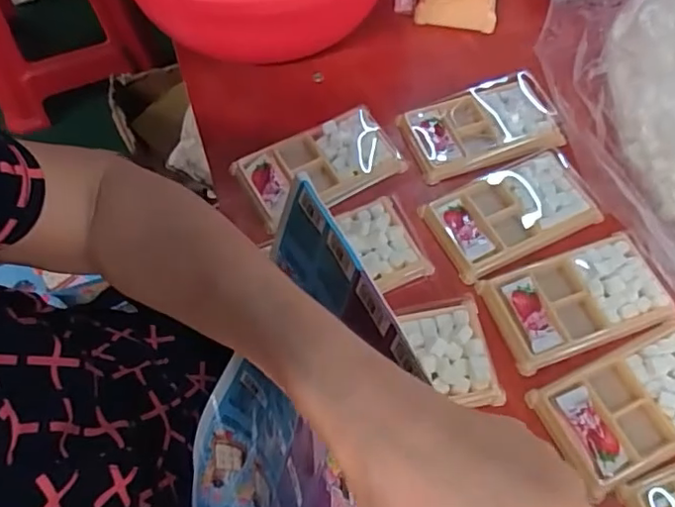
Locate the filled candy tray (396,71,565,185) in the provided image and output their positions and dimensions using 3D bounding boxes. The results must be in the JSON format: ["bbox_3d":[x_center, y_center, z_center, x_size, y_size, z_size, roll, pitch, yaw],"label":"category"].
[{"bbox_3d":[0.129,-0.117,0.524,0.131,0.024,0.078,-17,63,-9],"label":"filled candy tray"}]

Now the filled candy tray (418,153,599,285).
[{"bbox_3d":[0.146,-0.034,0.484,0.133,0.013,0.078,-22,64,-11],"label":"filled candy tray"}]

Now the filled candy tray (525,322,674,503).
[{"bbox_3d":[0.213,0.107,0.412,0.139,0.012,0.075,-23,64,-11],"label":"filled candy tray"}]

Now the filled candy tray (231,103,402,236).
[{"bbox_3d":[-0.016,-0.077,0.504,0.133,0.015,0.075,-24,65,-12],"label":"filled candy tray"}]

